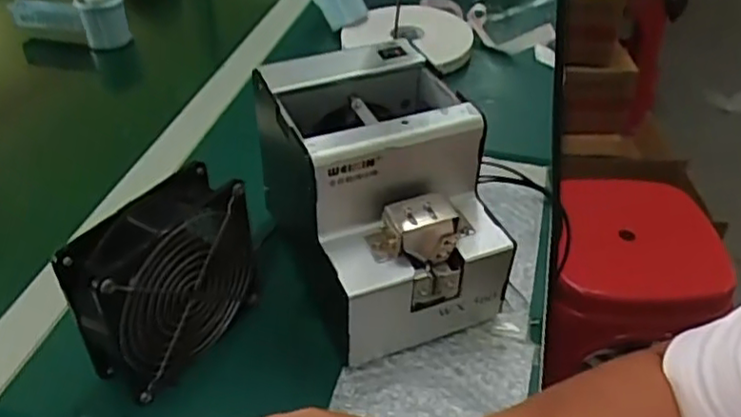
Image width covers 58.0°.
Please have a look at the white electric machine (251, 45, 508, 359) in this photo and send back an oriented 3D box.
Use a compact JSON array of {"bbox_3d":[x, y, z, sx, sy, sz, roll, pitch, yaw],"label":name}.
[{"bbox_3d":[0.007,-0.009,0.491,0.125,0.149,0.174,-16,42,-18],"label":"white electric machine"}]

